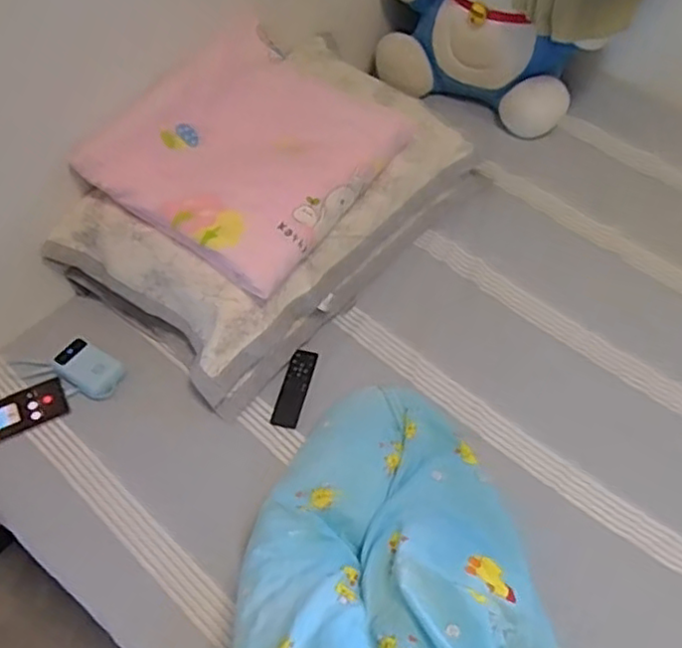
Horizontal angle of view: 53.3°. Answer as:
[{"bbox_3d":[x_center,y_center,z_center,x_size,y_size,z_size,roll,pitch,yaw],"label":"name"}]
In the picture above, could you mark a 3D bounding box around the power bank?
[{"bbox_3d":[-0.408,0.069,1.095,0.112,0.029,0.072,35,61,23],"label":"power bank"}]

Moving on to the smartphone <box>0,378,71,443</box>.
[{"bbox_3d":[-0.512,0.142,1.060,0.163,0.016,0.069,-23,73,-22],"label":"smartphone"}]

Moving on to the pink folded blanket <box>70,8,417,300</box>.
[{"bbox_3d":[-0.142,-0.290,1.098,0.362,0.060,0.415,35,67,8],"label":"pink folded blanket"}]

